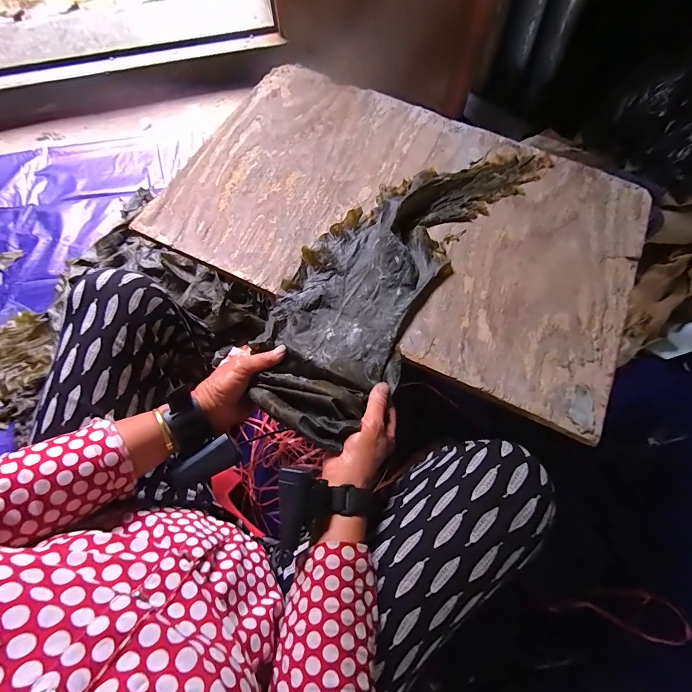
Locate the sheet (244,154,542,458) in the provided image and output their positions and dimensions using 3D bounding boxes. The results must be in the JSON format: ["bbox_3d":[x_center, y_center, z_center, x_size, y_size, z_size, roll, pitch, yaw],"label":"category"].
[{"bbox_3d":[0.069,-0.132,0.483,0.207,0.046,0.554,33,70,12],"label":"sheet"}]

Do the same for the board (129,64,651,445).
[{"bbox_3d":[0.089,-0.217,0.532,0.693,0.014,0.444,27,71,10],"label":"board"}]

